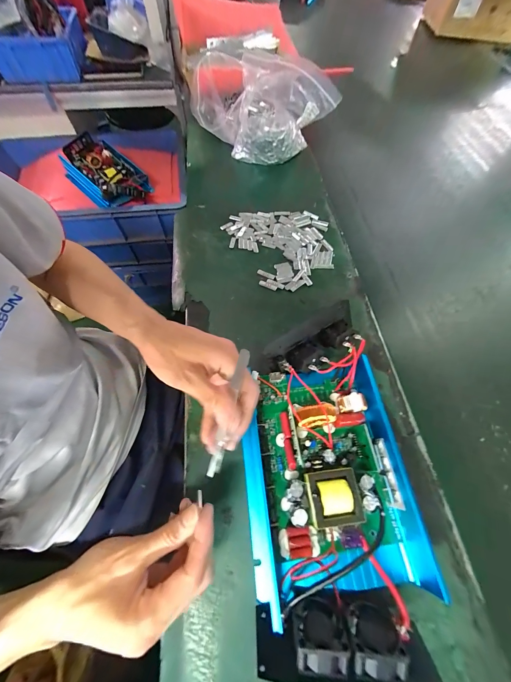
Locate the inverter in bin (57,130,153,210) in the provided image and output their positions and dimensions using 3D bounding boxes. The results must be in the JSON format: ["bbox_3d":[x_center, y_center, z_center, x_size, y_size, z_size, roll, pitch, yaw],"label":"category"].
[{"bbox_3d":[-0.453,-0.498,0.744,0.329,0.064,0.162,39,69,16],"label":"inverter in bin"}]

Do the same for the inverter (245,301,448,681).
[{"bbox_3d":[0.069,0.115,0.273,0.164,0.052,0.336,-7,64,-3],"label":"inverter"}]

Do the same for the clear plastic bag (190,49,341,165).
[{"bbox_3d":[0.003,-0.472,0.520,0.287,0.167,0.156,29,67,14],"label":"clear plastic bag"}]

